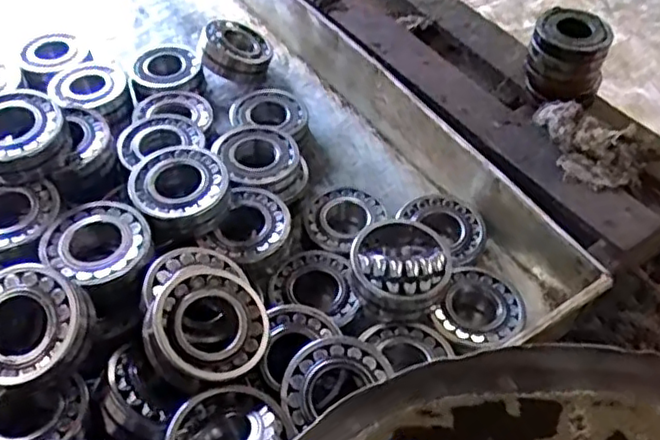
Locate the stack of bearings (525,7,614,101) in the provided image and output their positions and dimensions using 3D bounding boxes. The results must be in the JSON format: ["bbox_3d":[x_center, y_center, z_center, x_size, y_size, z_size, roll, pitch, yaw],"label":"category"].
[{"bbox_3d":[0.370,-0.251,0.999,0.118,0.120,0.094,20,51,15],"label":"stack of bearings"}]

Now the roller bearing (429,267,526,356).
[{"bbox_3d":[0.170,0.103,0.738,0.116,0.029,0.097,-25,54,-22],"label":"roller bearing"}]

